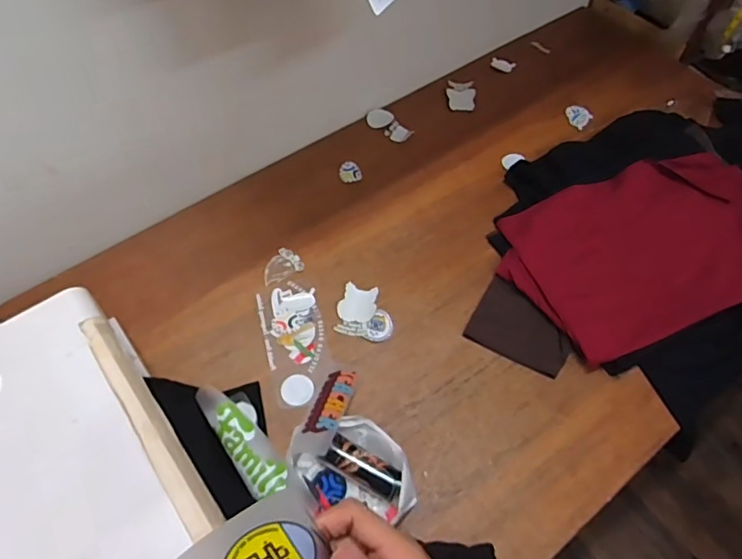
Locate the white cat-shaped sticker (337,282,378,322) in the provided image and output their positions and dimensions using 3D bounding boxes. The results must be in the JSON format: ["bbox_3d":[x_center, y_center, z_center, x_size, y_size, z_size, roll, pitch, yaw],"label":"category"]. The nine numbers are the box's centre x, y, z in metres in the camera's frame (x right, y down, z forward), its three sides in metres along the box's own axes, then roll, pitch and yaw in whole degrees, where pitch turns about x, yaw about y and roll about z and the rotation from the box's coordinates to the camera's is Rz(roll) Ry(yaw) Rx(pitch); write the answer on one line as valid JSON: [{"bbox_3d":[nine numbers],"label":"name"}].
[{"bbox_3d":[-0.023,0.044,0.964,0.067,0.006,0.071,13,70,12],"label":"white cat-shaped sticker"}]

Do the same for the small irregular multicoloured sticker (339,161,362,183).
[{"bbox_3d":[-0.047,-0.234,1.140,0.046,0.005,0.057,-20,67,-9],"label":"small irregular multicoloured sticker"}]

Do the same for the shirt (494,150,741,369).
[{"bbox_3d":[0.524,-0.068,0.995,0.521,0.071,0.323,-21,61,-11],"label":"shirt"}]

